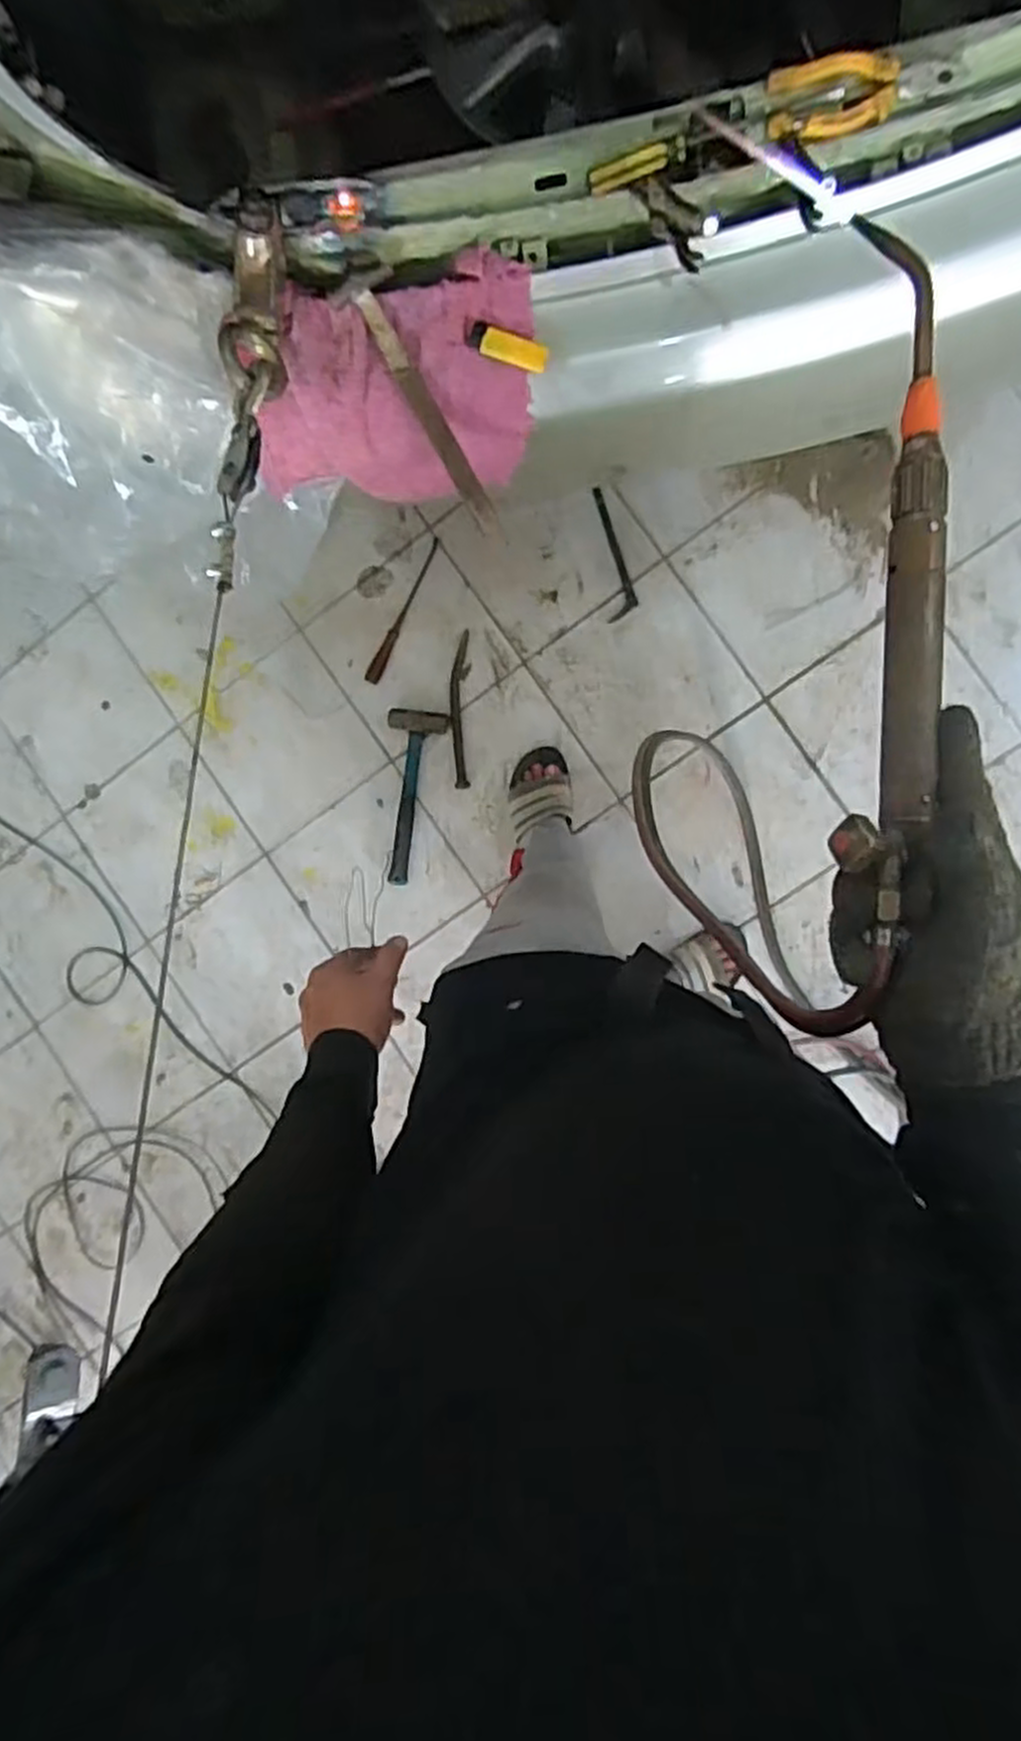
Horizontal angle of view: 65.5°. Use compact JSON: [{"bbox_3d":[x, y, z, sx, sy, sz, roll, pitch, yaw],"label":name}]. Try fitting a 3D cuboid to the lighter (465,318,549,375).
[{"bbox_3d":[-0.007,-0.522,0.790,0.099,0.017,0.026,33,96,18],"label":"lighter"}]

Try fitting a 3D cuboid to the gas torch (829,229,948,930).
[{"bbox_3d":[0.194,-0.144,0.396,0.046,0.027,0.358,3,90,6],"label":"gas torch"}]

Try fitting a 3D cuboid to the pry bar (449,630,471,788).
[{"bbox_3d":[-0.092,-0.295,1.463,0.034,0.020,0.283,0,92,7],"label":"pry bar"}]

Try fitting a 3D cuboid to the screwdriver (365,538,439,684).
[{"bbox_3d":[-0.197,-0.480,1.476,0.029,0.022,0.286,27,95,5],"label":"screwdriver"}]

